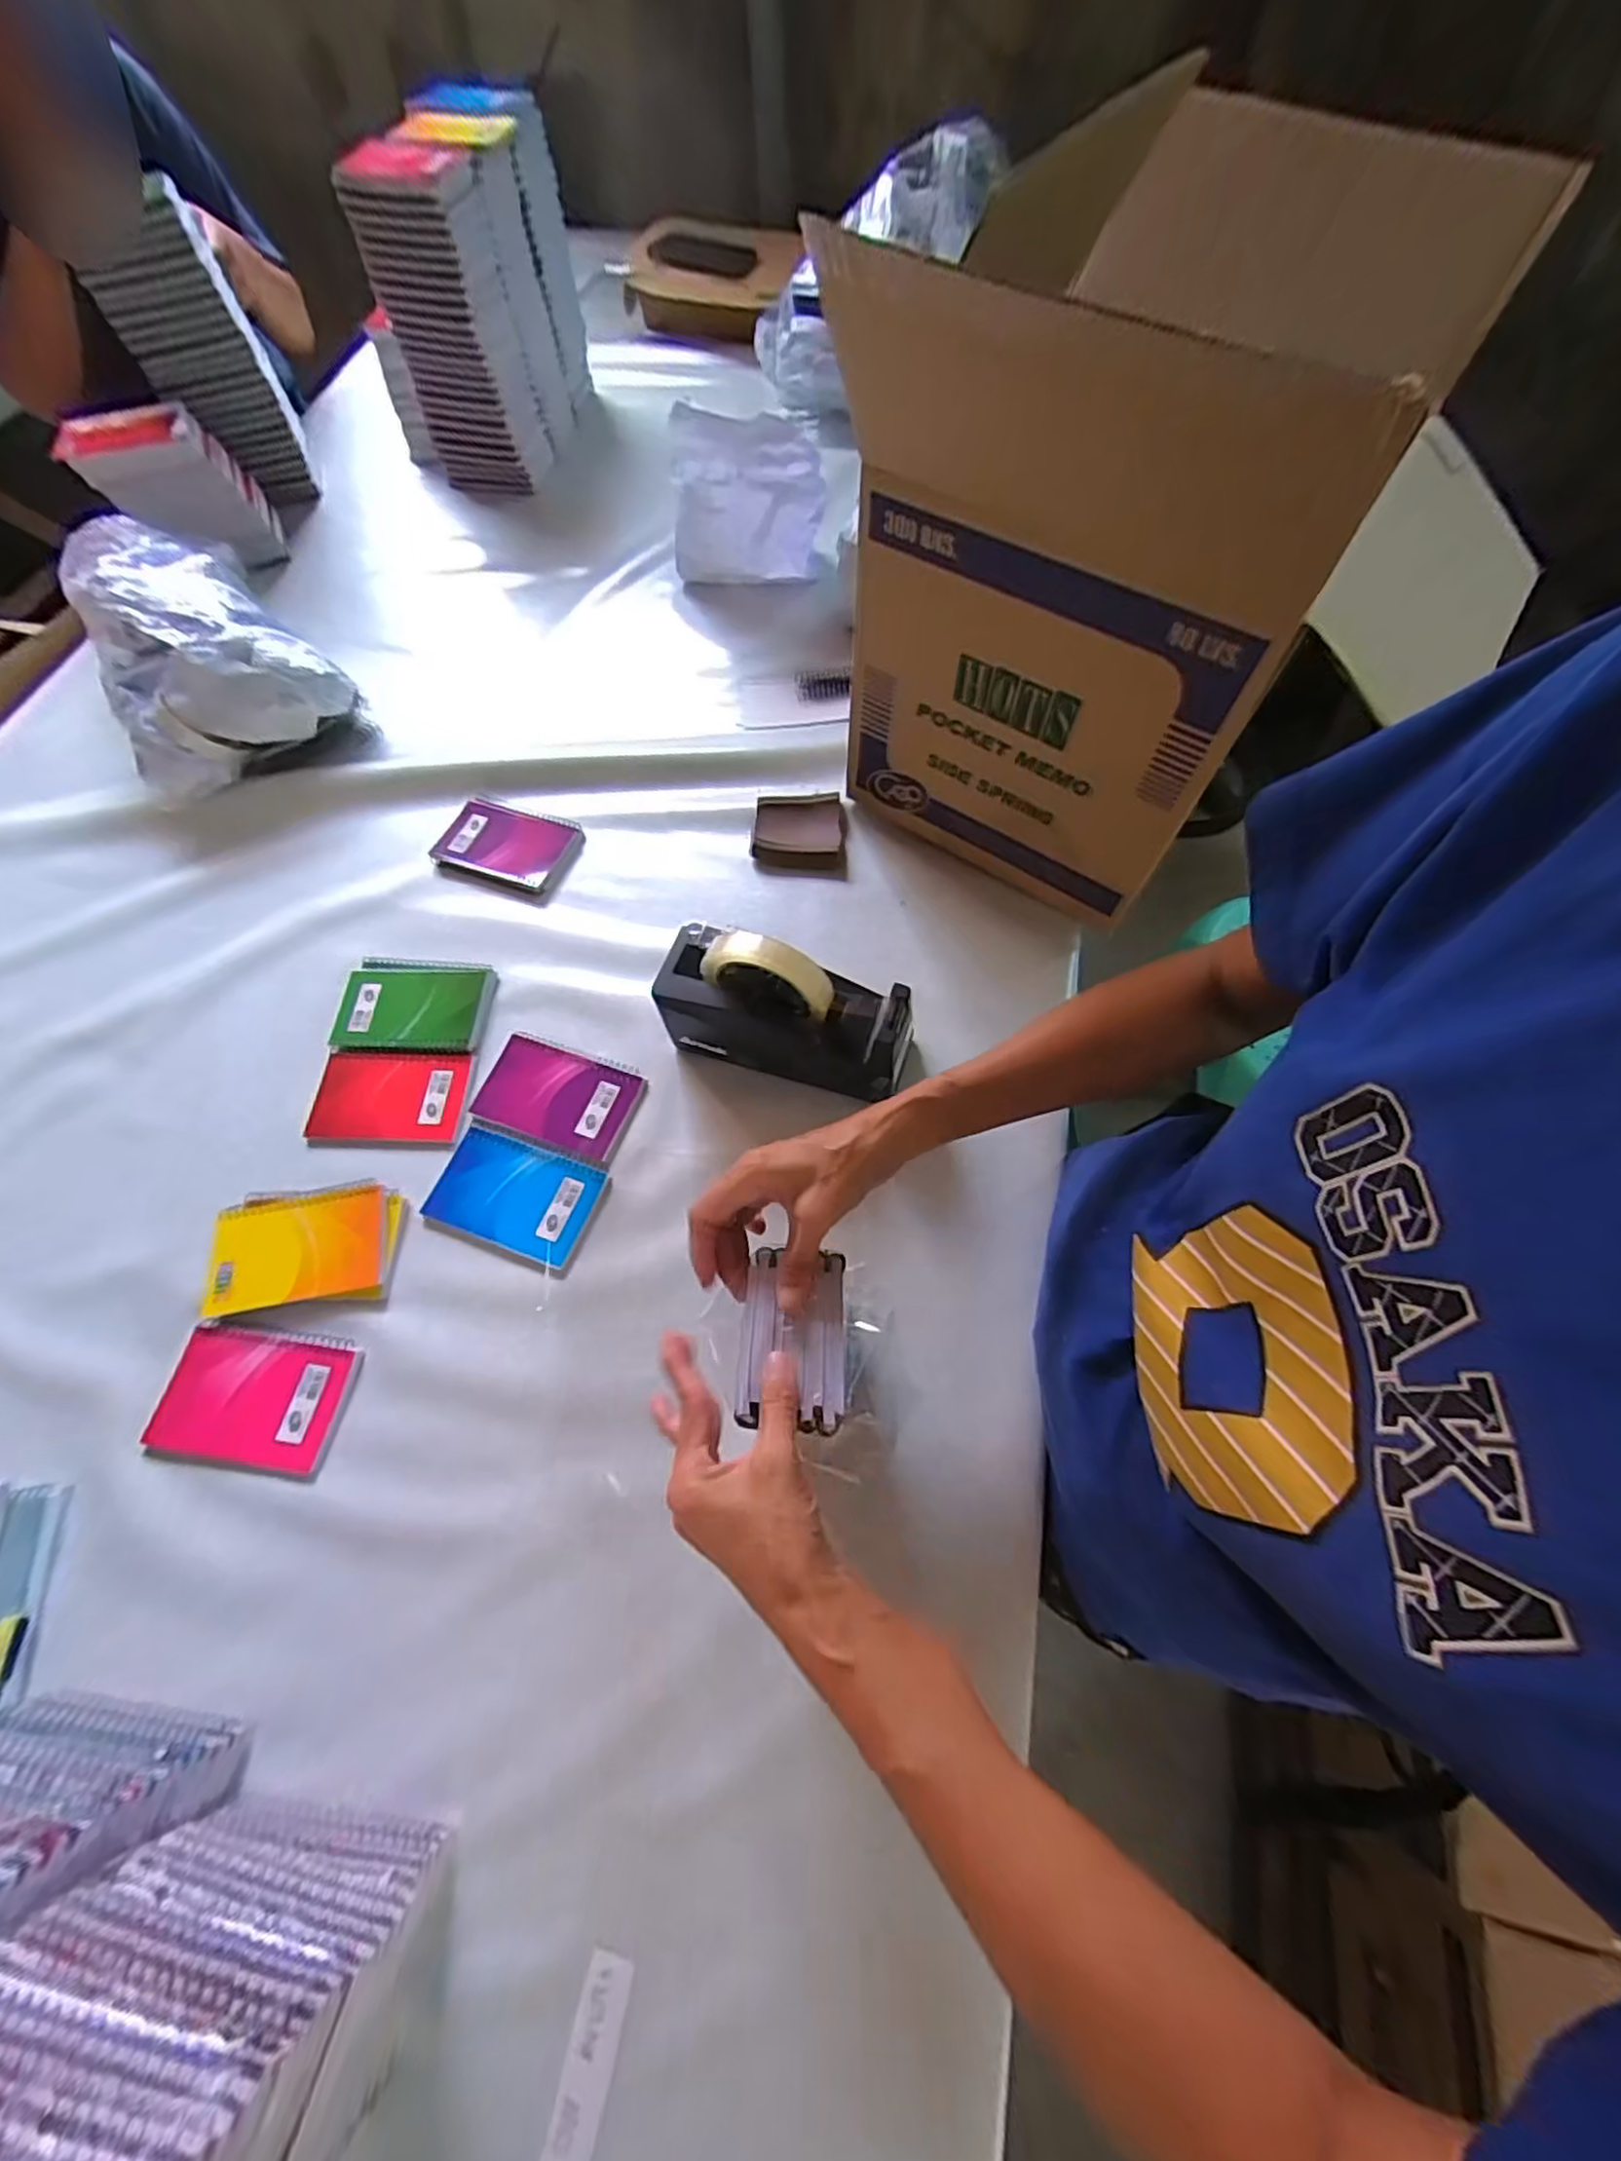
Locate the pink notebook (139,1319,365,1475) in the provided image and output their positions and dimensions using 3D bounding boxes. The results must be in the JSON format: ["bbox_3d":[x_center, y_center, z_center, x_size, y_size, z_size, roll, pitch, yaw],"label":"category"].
[{"bbox_3d":[-0.403,0.227,0.510,0.132,0.010,0.088,6,66,5],"label":"pink notebook"}]

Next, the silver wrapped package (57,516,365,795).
[{"bbox_3d":[-0.678,-0.485,0.763,0.210,0.105,0.302,-36,69,-13],"label":"silver wrapped package"}]

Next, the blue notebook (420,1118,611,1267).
[{"bbox_3d":[-0.239,0.090,0.569,0.133,0.006,0.086,18,67,10],"label":"blue notebook"}]

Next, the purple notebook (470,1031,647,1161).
[{"bbox_3d":[-0.217,0.010,0.607,0.134,0.004,0.084,17,67,10],"label":"purple notebook"}]

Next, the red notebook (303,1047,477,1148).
[{"bbox_3d":[-0.362,0.013,0.609,0.126,0.011,0.089,0,65,2],"label":"red notebook"}]

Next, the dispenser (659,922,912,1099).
[{"bbox_3d":[-0.017,-0.061,0.567,0.201,0.131,0.081,16,67,9],"label":"dispenser"}]

